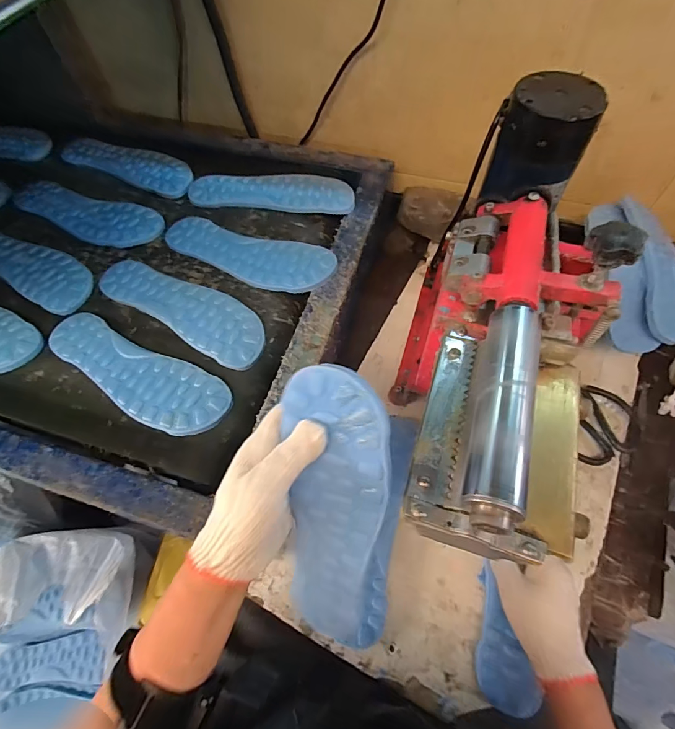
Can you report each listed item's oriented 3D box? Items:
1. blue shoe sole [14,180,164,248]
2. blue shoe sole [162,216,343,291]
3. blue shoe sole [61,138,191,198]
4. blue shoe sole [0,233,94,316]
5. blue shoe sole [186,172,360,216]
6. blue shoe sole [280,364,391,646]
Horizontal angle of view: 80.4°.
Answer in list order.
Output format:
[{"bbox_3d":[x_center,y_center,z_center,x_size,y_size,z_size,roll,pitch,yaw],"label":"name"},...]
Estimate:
[{"bbox_3d":[-0.381,-0.226,0.604,0.250,0.009,0.085,18,64,11],"label":"blue shoe sole"},{"bbox_3d":[-0.128,-0.154,0.546,0.249,0.016,0.077,20,65,13],"label":"blue shoe sole"},{"bbox_3d":[-0.353,-0.342,0.675,0.263,0.018,0.092,20,65,13],"label":"blue shoe sole"},{"bbox_3d":[-0.451,-0.146,0.573,0.259,0.012,0.080,25,66,15],"label":"blue shoe sole"},{"bbox_3d":[-0.101,-0.268,0.609,0.255,0.014,0.082,7,63,6],"label":"blue shoe sole"},{"bbox_3d":[-0.001,0.115,0.305,0.075,0.019,0.226,6,106,19],"label":"blue shoe sole"}]

